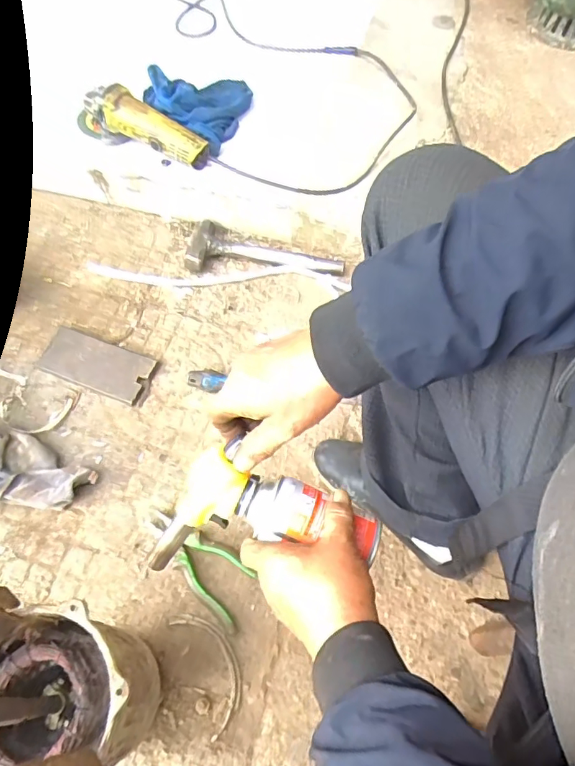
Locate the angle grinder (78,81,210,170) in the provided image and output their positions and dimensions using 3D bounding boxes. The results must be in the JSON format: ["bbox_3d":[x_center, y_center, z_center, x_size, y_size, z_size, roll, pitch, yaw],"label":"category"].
[{"bbox_3d":[-0.276,-0.488,0.934,0.280,0.104,0.068,21,65,14],"label":"angle grinder"}]

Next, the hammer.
[{"bbox_3d":[-0.041,-0.240,0.925,0.293,0.044,0.115,12,63,9],"label":"hammer"}]

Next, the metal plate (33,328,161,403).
[{"bbox_3d":[-0.332,-0.035,0.850,0.203,0.023,0.090,19,64,12],"label":"metal plate"}]

